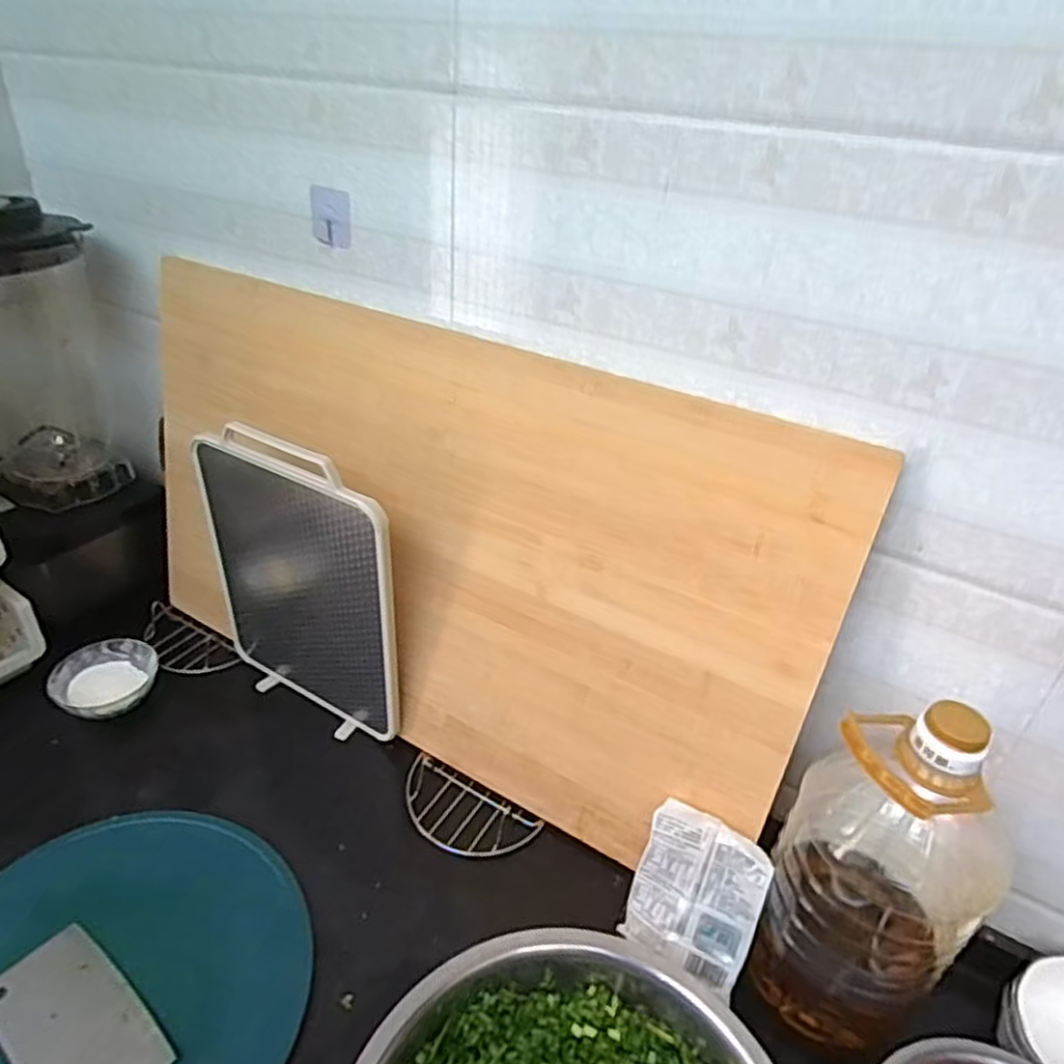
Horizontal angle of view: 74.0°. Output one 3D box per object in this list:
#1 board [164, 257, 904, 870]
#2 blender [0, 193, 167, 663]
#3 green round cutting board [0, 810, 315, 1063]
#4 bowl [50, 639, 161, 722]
[{"bbox_3d":[-0.131,0.026,0.811,0.889,0.498,0.031,21,24,24],"label":"board"},{"bbox_3d":[-0.658,-0.130,0.972,0.217,0.545,0.260,-21,41,-34],"label":"blender"},{"bbox_3d":[-0.378,0.410,0.647,0.346,0.030,0.321,4,33,-2],"label":"green round cutting board"},{"bbox_3d":[-0.546,0.201,0.917,0.125,0.053,0.118,4,33,-2],"label":"bowl"}]

